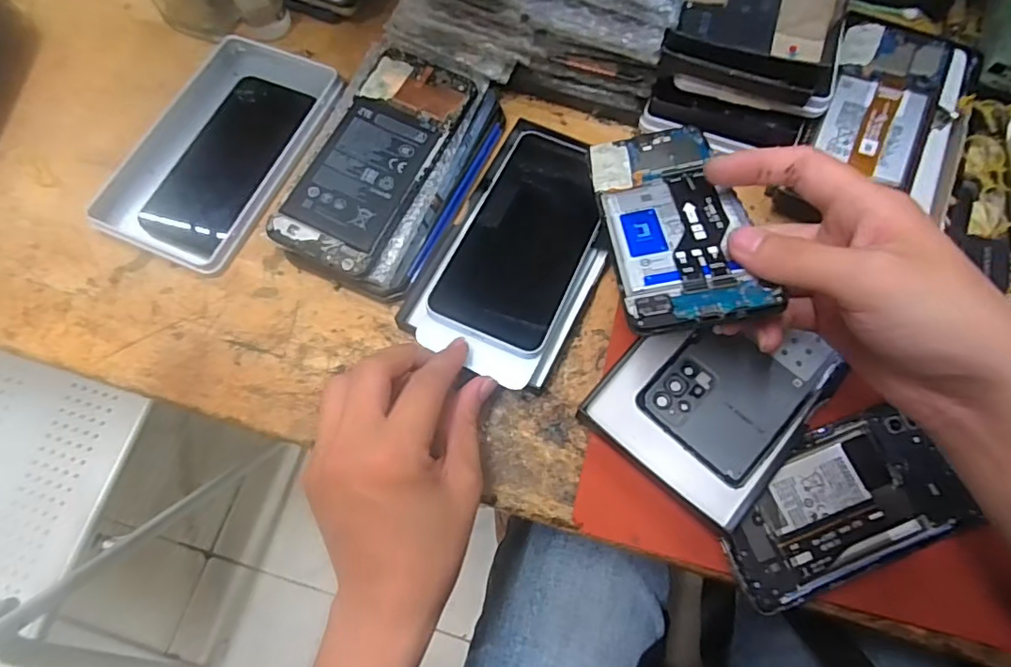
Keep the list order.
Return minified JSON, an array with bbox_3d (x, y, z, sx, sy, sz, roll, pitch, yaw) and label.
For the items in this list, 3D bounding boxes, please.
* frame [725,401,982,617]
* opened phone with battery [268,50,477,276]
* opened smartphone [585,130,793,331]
[{"bbox_3d":[0.185,0.093,0.314,0.138,0.007,0.073,-21,71,-7],"label":"frame"},{"bbox_3d":[-0.086,-0.118,0.380,0.074,0.007,0.163,26,76,5],"label":"opened phone with battery"},{"bbox_3d":[0.090,-0.066,0.313,0.070,0.006,0.156,-10,49,8],"label":"opened smartphone"}]

